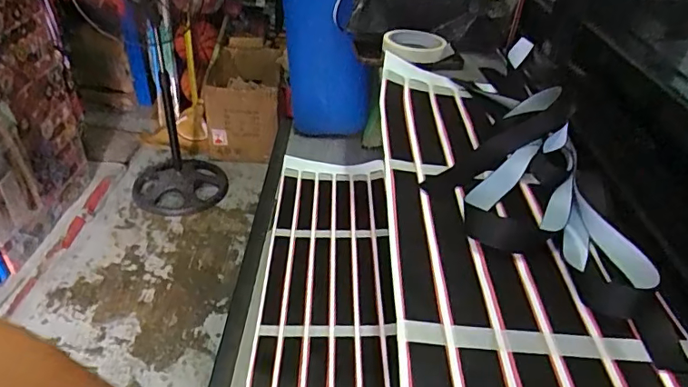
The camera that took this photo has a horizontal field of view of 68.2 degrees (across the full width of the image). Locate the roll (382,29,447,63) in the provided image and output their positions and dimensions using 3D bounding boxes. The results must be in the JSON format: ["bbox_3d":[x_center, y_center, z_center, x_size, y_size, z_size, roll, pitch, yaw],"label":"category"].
[{"bbox_3d":[0.107,-0.227,0.781,0.093,0.027,0.093,2,36,-2],"label":"roll"}]

